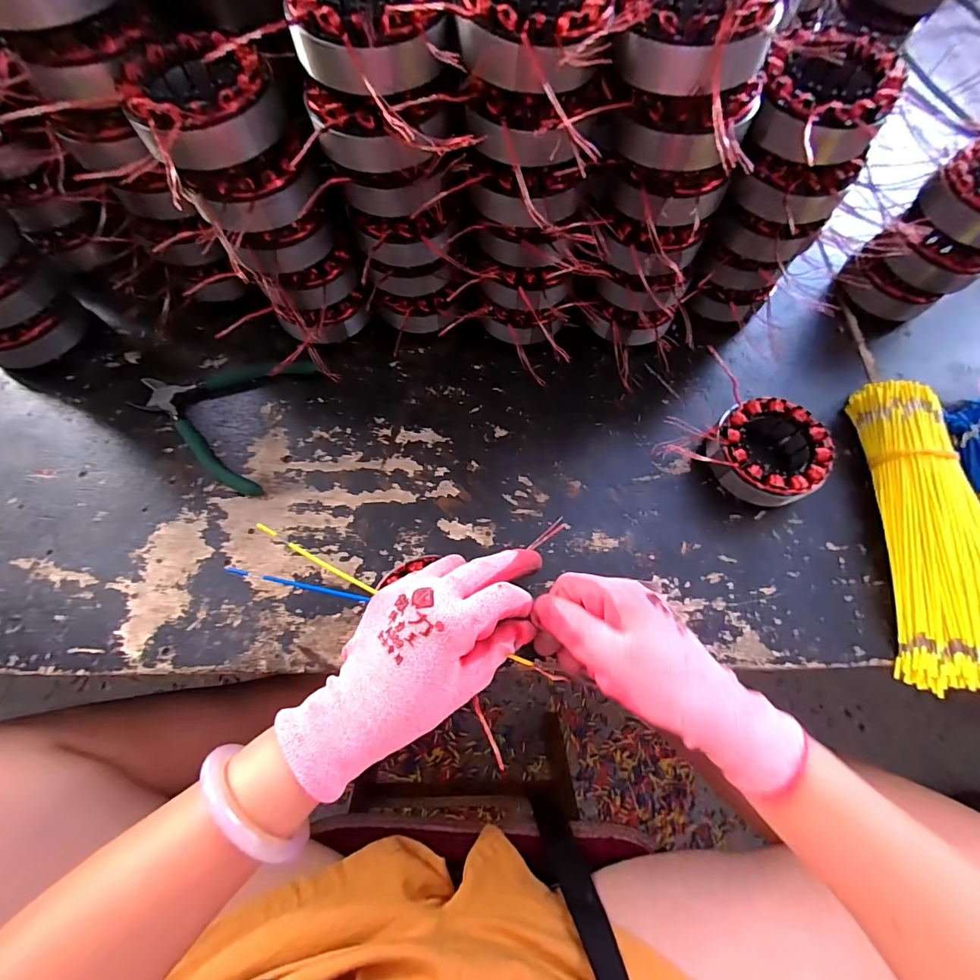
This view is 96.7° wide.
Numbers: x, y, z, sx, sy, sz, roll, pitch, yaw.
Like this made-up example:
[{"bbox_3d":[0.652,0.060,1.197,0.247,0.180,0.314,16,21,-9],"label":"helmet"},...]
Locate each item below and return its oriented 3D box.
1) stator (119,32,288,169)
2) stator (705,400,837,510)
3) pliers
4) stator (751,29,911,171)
[{"bbox_3d":[-0.177,-0.238,0.264,0.082,0.034,0.079,-42,77,-16],"label":"stator"},{"bbox_3d":[0.229,-0.030,0.367,0.090,0.038,0.086,1,71,-2],"label":"stator"},{"bbox_3d":[-0.235,-0.079,0.383,0.138,0.010,0.138,19,71,4],"label":"pliers"},{"bbox_3d":[0.212,-0.246,0.284,0.083,0.039,0.102,28,72,7],"label":"stator"}]

